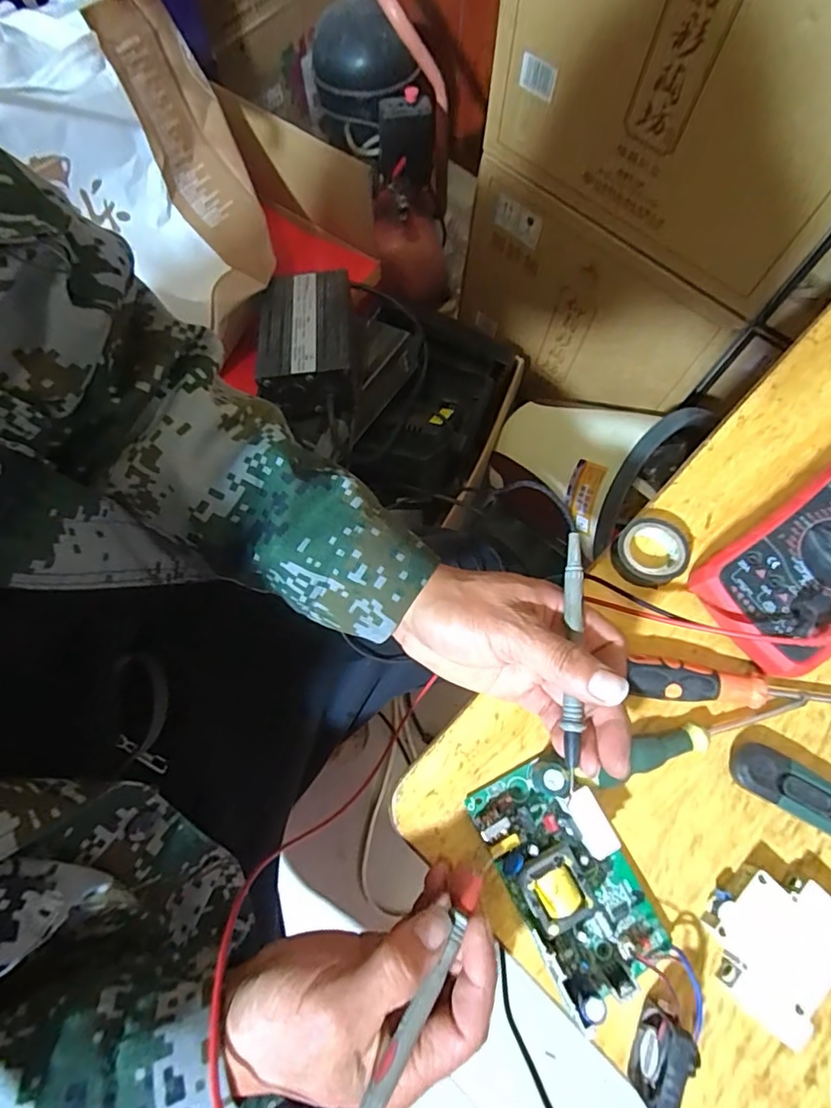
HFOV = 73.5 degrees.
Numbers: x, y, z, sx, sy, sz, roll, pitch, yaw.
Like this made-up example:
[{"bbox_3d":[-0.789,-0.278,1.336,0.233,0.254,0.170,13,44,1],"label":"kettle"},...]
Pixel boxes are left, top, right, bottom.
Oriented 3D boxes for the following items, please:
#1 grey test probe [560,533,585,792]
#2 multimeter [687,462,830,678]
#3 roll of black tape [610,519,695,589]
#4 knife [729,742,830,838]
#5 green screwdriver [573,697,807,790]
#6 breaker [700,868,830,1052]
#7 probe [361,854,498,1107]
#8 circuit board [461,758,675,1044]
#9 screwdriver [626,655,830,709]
[{"bbox_3d":[0.087,0.055,0.308,0.011,0.007,0.134,5,77,3],"label":"grey test probe"},{"bbox_3d":[0.275,-0.003,0.367,0.185,0.055,0.090,-33,75,-10],"label":"multimeter"},{"bbox_3d":[0.162,-0.001,0.384,0.047,0.022,0.042,29,77,8],"label":"roll of black tape"},{"bbox_3d":[0.257,0.157,0.333,0.131,0.020,0.029,27,77,8],"label":"knife"},{"bbox_3d":[0.171,0.116,0.345,0.155,0.025,0.020,-16,75,-4],"label":"green screwdriver"},{"bbox_3d":[0.204,0.218,0.315,0.075,0.018,0.068,-41,78,-10],"label":"breaker"},{"bbox_3d":[0.003,0.210,0.265,0.010,0.011,0.137,30,56,11],"label":"probe"},{"bbox_3d":[0.087,0.182,0.317,0.069,0.034,0.120,-28,76,-7],"label":"circuit board"},{"bbox_3d":[0.213,0.085,0.353,0.156,0.027,0.024,5,75,2],"label":"screwdriver"}]

